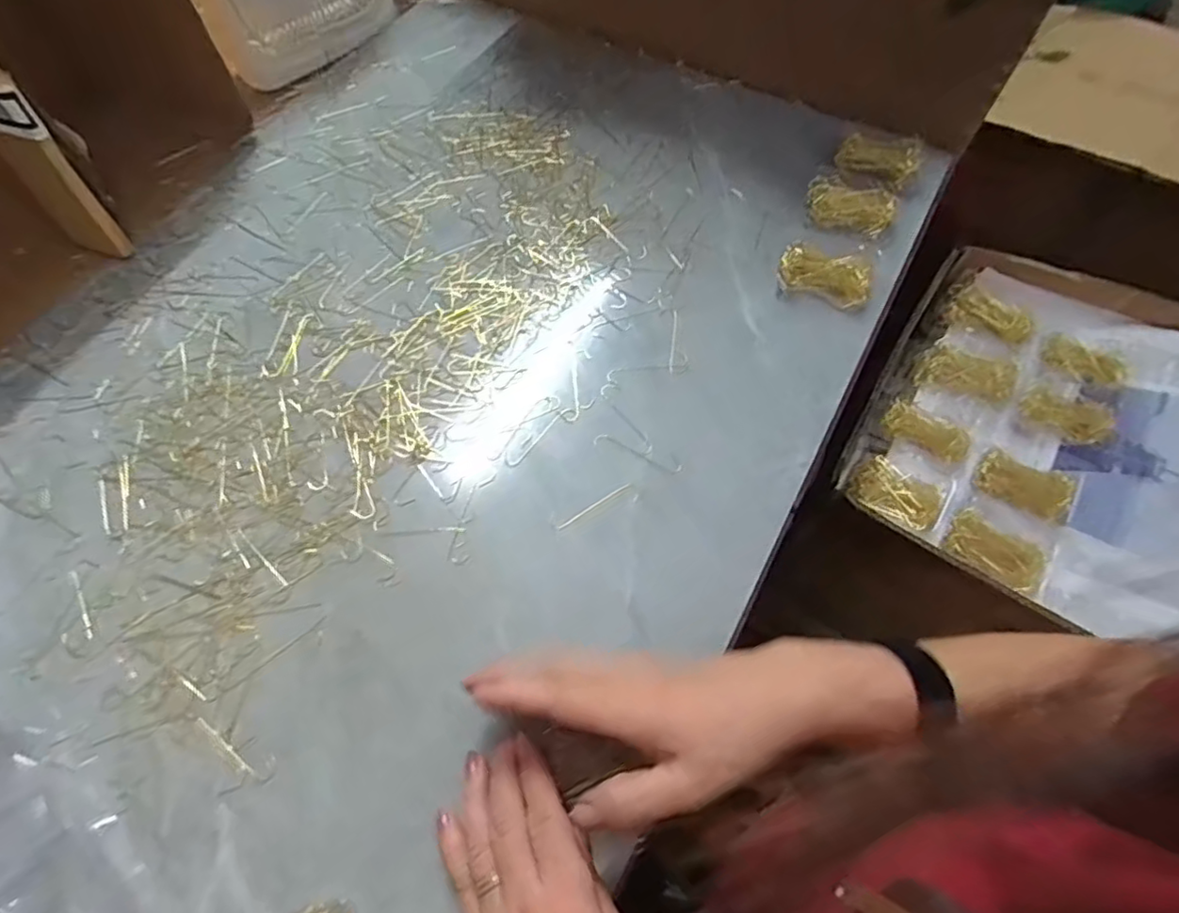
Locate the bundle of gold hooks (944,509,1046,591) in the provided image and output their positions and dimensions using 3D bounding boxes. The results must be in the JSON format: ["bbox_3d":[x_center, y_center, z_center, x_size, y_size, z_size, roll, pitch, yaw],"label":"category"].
[{"bbox_3d":[0.327,0.077,0.503,0.071,0.010,0.050,40,70,19],"label":"bundle of gold hooks"}]

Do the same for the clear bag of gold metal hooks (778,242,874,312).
[{"bbox_3d":[0.189,-0.146,0.498,0.072,0.022,0.031,26,65,13],"label":"clear bag of gold metal hooks"}]

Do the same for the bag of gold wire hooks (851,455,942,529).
[{"bbox_3d":[0.259,0.030,0.528,0.064,0.014,0.057,31,67,16],"label":"bag of gold wire hooks"}]

